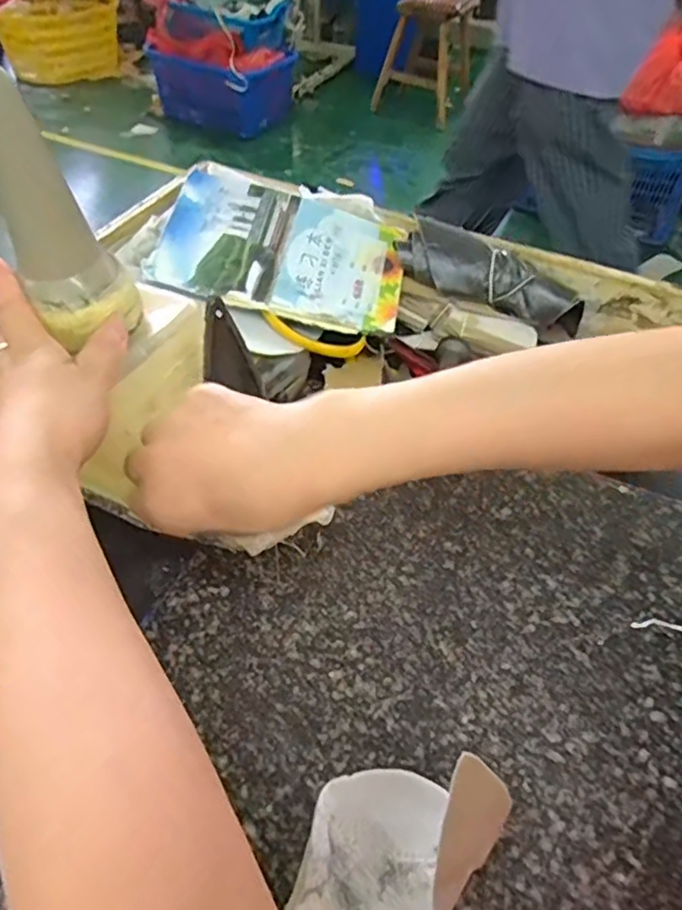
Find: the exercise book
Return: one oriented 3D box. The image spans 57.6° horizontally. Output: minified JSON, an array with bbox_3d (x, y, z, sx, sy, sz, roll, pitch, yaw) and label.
[{"bbox_3d":[0.003,-0.172,0.558,0.106,0.009,0.139,14,60,-4],"label":"exercise book"}]

